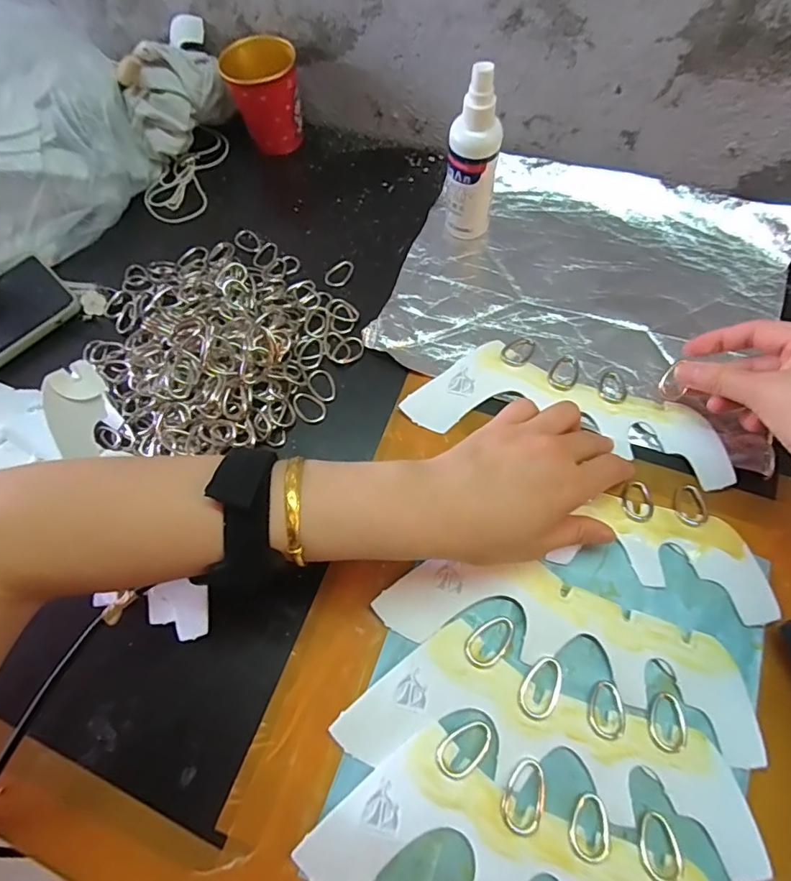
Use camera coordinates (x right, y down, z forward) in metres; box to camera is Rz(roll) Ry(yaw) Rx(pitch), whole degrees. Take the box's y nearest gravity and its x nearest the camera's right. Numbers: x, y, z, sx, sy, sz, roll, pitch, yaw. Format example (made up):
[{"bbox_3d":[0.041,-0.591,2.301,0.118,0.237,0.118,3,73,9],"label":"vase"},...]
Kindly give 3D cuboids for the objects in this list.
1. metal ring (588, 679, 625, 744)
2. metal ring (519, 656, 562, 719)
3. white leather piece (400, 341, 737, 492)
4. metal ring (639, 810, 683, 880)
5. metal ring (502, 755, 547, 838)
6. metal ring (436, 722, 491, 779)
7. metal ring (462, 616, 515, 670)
[{"bbox_3d":[0.120,0.152,0.285,0.020,0.004,0.030,19,59,21],"label":"metal ring"},{"bbox_3d":[0.084,0.141,0.288,0.021,0.004,0.034,29,70,15],"label":"metal ring"},{"bbox_3d":[0.121,-0.023,0.363,0.216,0.009,0.077,14,67,10],"label":"white leather piece"},{"bbox_3d":[0.134,0.206,0.257,0.020,0.005,0.029,2,66,4],"label":"metal ring"},{"bbox_3d":[0.069,0.188,0.267,0.021,0.004,0.034,30,70,15],"label":"metal ring"},{"bbox_3d":[0.038,0.169,0.278,0.033,0.004,0.020,-40,70,-14],"label":"metal ring"},{"bbox_3d":[0.056,0.120,0.302,0.035,0.004,0.020,-40,70,-14],"label":"metal ring"}]

